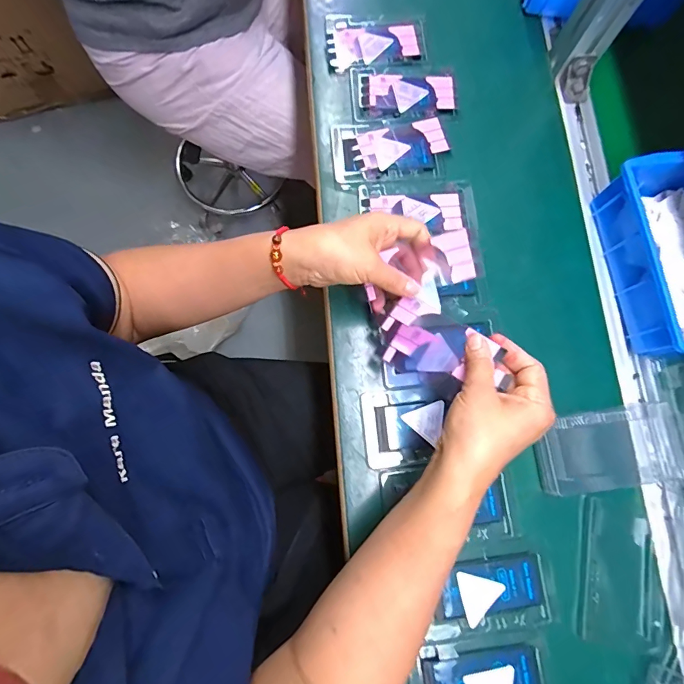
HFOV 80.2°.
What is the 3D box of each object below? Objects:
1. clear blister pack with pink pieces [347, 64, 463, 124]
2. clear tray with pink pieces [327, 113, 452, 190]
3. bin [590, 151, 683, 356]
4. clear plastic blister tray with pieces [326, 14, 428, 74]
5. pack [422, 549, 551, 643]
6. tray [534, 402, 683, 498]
[{"bbox_3d":[0.074,-0.292,0.476,0.122,0.004,0.071,-3,78,-5],"label":"clear blister pack with pink pieces"},{"bbox_3d":[0.054,-0.216,0.459,0.128,0.008,0.075,-6,78,-6],"label":"clear tray with pink pieces"},{"bbox_3d":[0.363,-0.088,0.424,0.142,0.062,0.206,-10,79,-4],"label":"bin"},{"bbox_3d":[0.040,-0.363,0.489,0.116,0.006,0.070,-2,77,-5],"label":"clear plastic blister tray with pieces"},{"bbox_3d":[0.134,0.233,0.374,0.114,0.006,0.062,-8,78,-6],"label":"pack"},{"bbox_3d":[0.260,0.105,0.394,0.136,0.025,0.075,-6,78,-6],"label":"tray"}]

